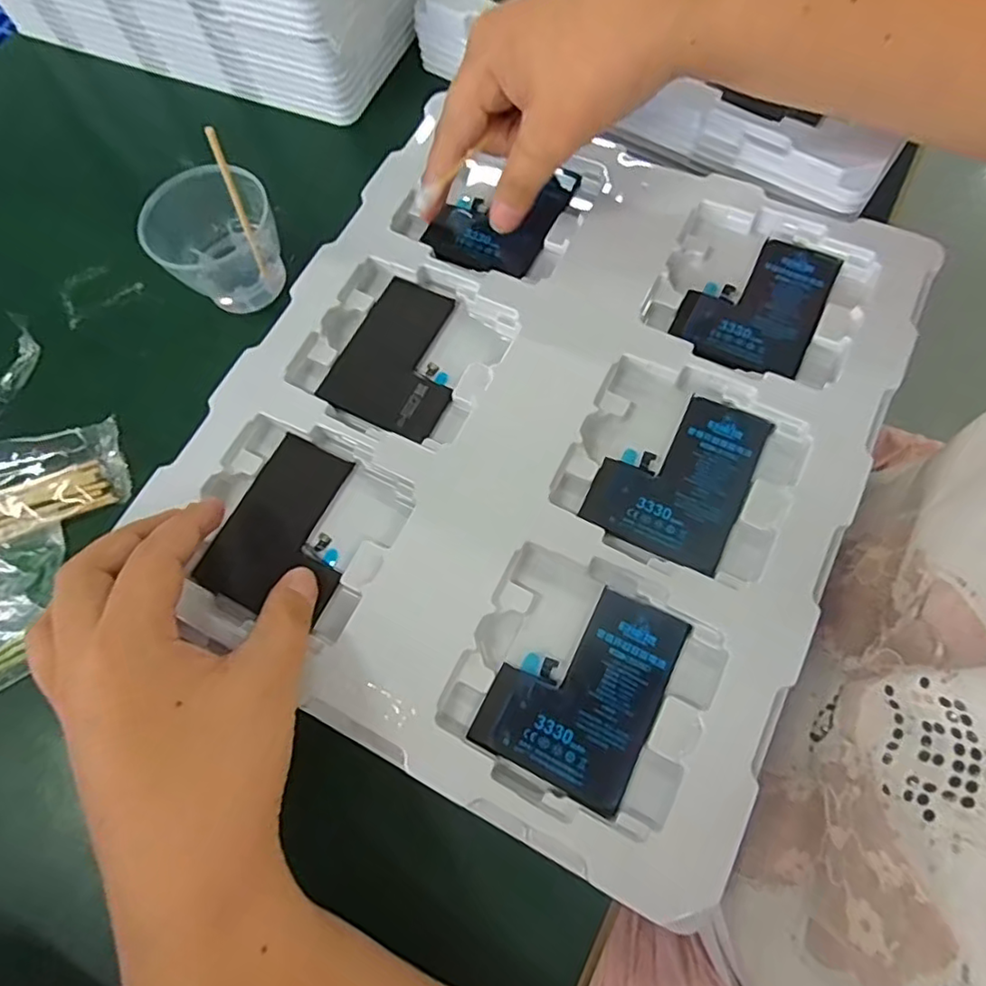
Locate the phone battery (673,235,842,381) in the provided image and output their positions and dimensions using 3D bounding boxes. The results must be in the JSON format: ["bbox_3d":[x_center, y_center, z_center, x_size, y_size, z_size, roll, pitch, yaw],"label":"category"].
[{"bbox_3d":[0.127,-0.093,0.294,0.060,0.007,0.078,25,71,12],"label":"phone battery"}]

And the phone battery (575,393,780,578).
[{"bbox_3d":[0.081,-0.010,0.267,0.061,0.007,0.077,24,71,11],"label":"phone battery"}]

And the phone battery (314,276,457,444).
[{"bbox_3d":[-0.042,-0.067,0.300,0.062,0.006,0.077,25,71,12],"label":"phone battery"}]

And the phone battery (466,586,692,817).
[{"bbox_3d":[0.035,0.075,0.240,0.060,0.007,0.078,27,71,12],"label":"phone battery"}]

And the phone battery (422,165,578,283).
[{"bbox_3d":[0.004,-0.150,0.325,0.061,0.008,0.078,24,71,11],"label":"phone battery"}]

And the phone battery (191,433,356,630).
[{"bbox_3d":[-0.088,0.016,0.271,0.061,0.004,0.077,24,71,11],"label":"phone battery"}]

